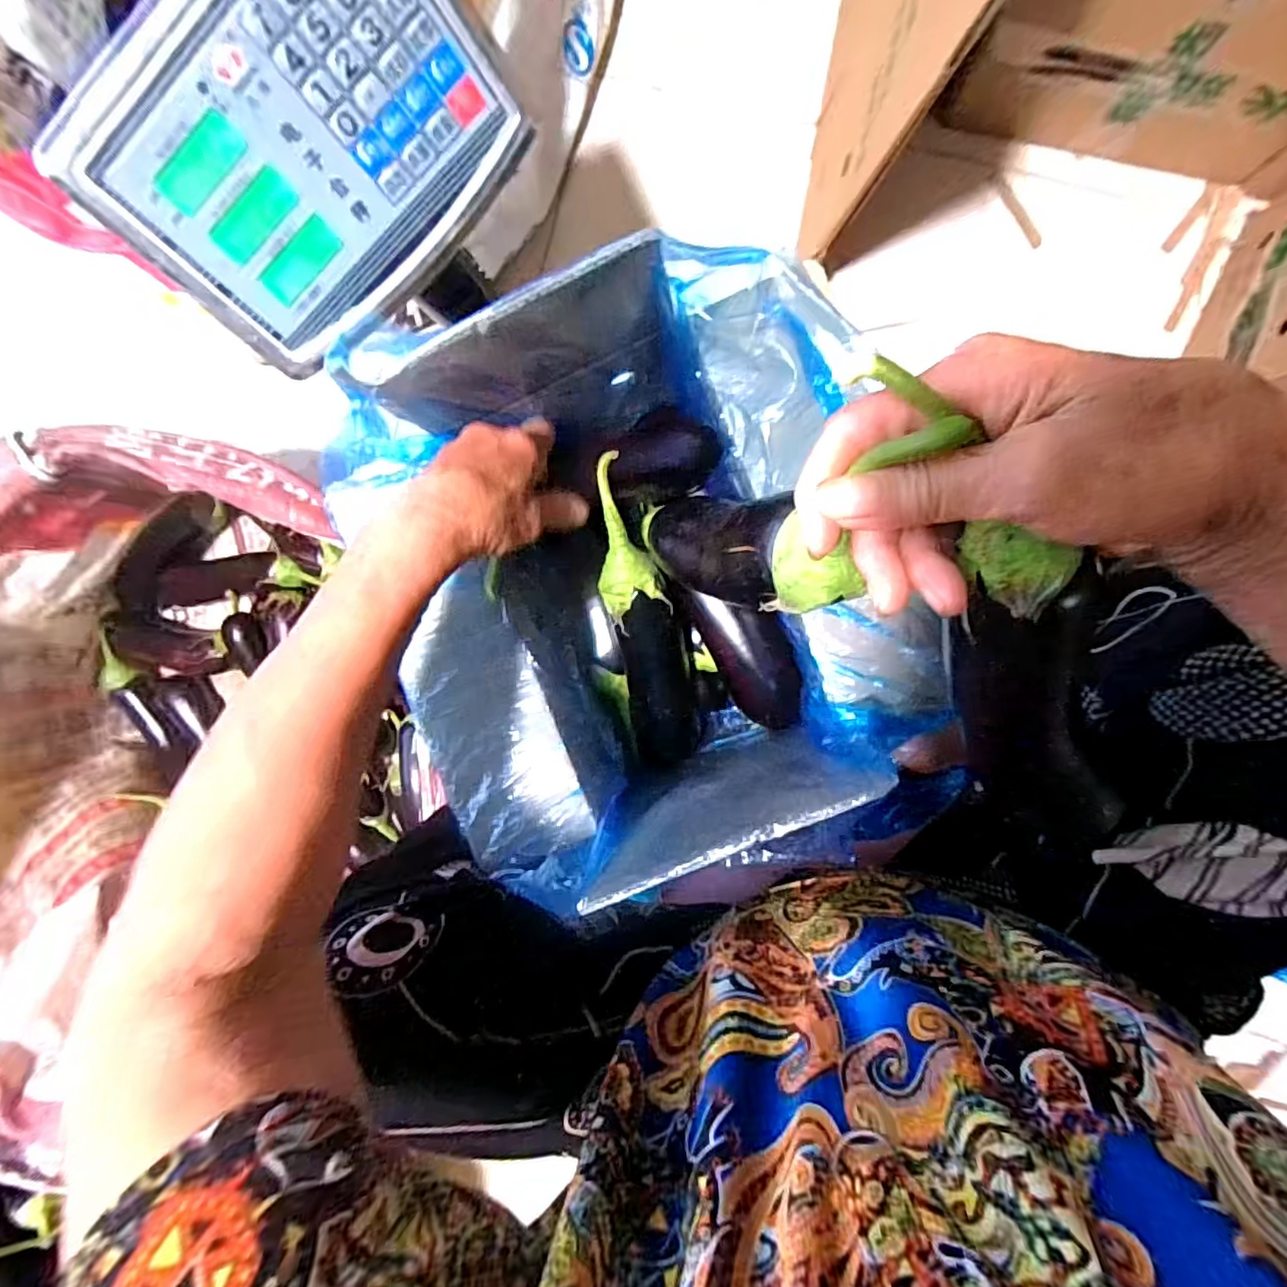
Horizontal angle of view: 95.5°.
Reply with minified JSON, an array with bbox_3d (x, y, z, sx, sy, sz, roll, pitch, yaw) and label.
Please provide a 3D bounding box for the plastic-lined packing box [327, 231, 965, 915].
[{"bbox_3d":[-0.006,-0.039,0.387,0.322,0.182,0.311,-19,94,7],"label":"plastic-lined packing box"}]

